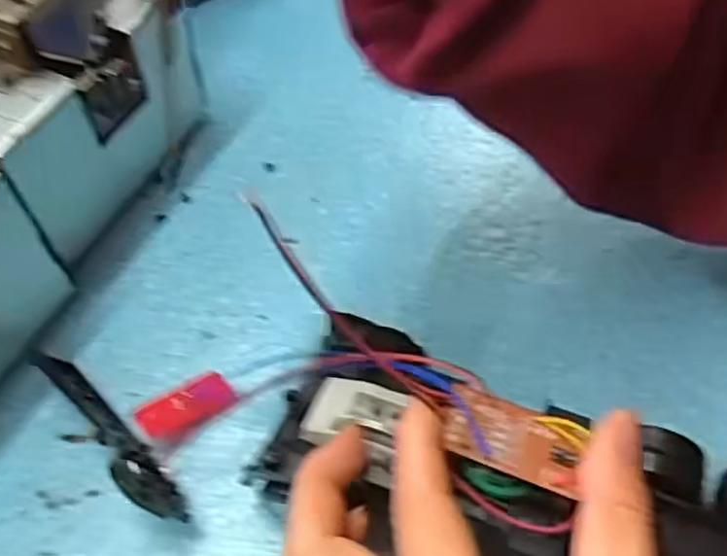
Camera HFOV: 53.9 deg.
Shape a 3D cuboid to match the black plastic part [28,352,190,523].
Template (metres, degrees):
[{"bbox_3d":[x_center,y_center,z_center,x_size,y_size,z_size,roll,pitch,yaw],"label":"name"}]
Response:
[{"bbox_3d":[-0.099,0.059,0.271,0.091,0.024,0.017,37,62,25],"label":"black plastic part"}]

